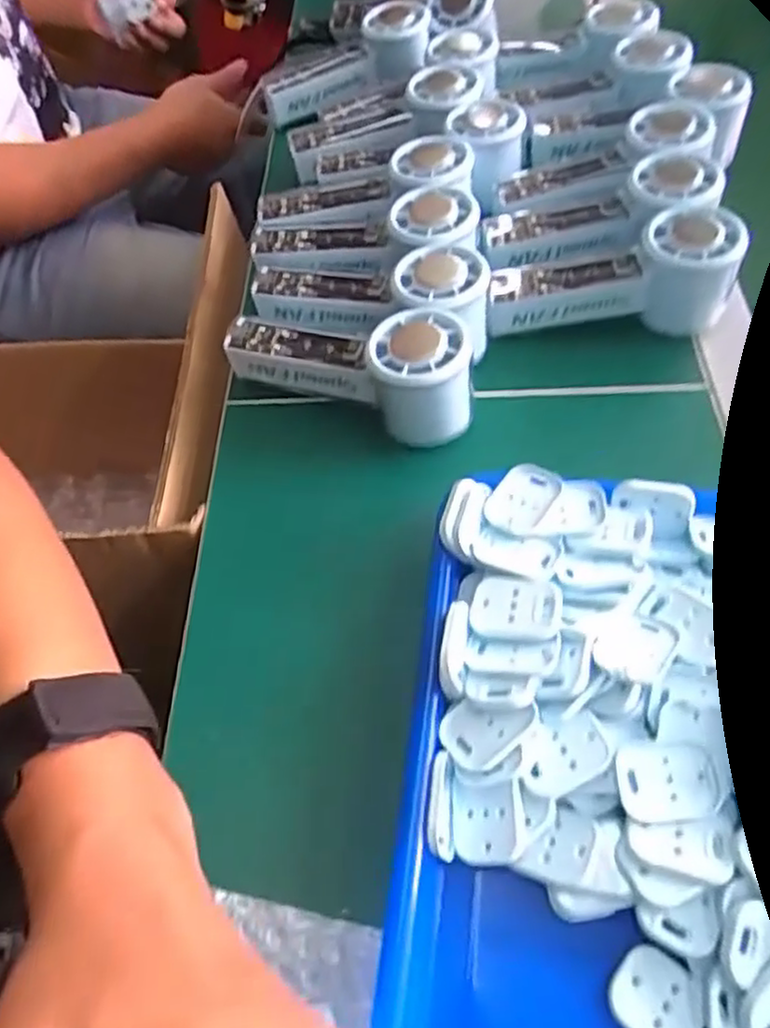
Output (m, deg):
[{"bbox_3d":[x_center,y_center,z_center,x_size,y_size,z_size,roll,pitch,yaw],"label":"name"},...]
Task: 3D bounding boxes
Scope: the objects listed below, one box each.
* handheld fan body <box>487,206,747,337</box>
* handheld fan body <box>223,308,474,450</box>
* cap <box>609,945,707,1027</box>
[{"bbox_3d":[0.138,-0.146,0.454,0.145,0.067,0.054,-6,55,-2],"label":"handheld fan body"},{"bbox_3d":[-0.020,-0.091,0.427,0.153,0.055,0.051,20,59,15],"label":"handheld fan body"},{"bbox_3d":[0.104,0.182,0.268,0.038,0.005,0.030,34,63,23],"label":"cap"}]

